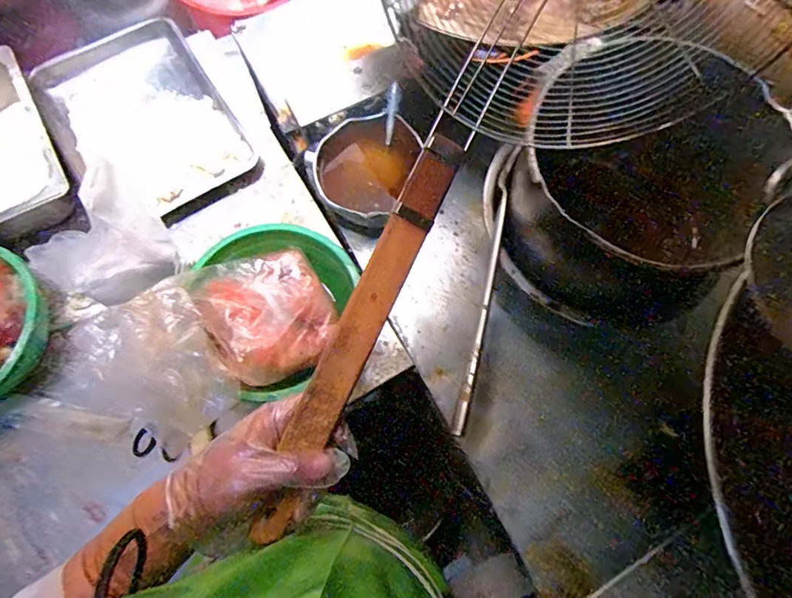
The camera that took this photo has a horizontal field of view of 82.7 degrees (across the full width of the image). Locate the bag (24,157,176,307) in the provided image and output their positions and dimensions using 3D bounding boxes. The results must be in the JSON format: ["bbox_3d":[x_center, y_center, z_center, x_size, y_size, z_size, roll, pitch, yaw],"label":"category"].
[{"bbox_3d":[-0.391,-0.071,0.601,0.147,0.171,0.036,-37,56,-11],"label":"bag"}]

